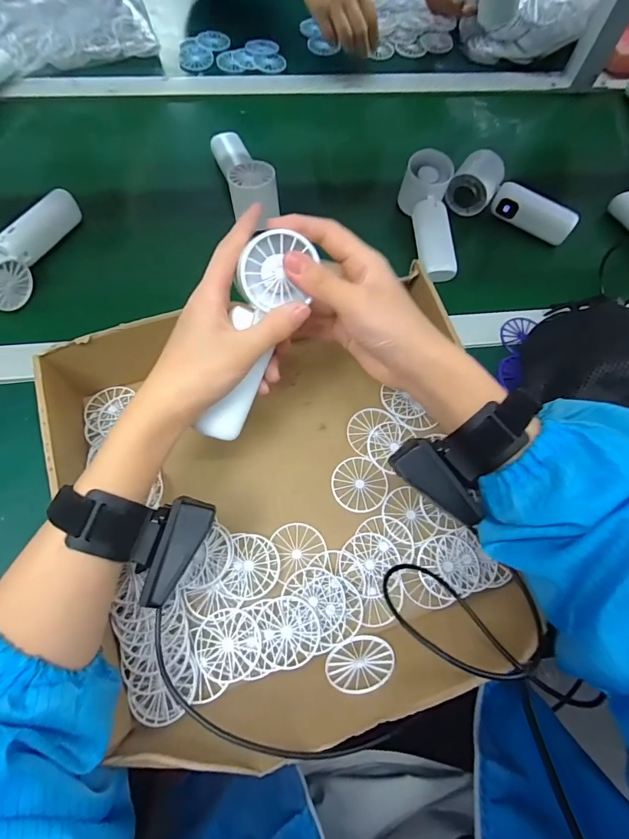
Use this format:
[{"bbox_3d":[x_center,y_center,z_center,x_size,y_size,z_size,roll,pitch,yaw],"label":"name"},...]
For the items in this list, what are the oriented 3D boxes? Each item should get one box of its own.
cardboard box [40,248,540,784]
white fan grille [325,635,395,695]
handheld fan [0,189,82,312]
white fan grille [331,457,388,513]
[{"bbox_3d":[-0.021,0.061,0.348,0.333,0.079,0.320,-14,69,-8],"label":"cardboard box"},{"bbox_3d":[0.034,0.180,0.315,0.051,0.049,0.004,-19,105,-15],"label":"white fan grille"},{"bbox_3d":[-0.325,-0.190,0.459,0.065,0.047,0.157,17,67,4],"label":"handheld fan"},{"bbox_3d":[0.041,0.059,0.388,0.048,0.004,0.049,1,67,-2],"label":"white fan grille"}]

